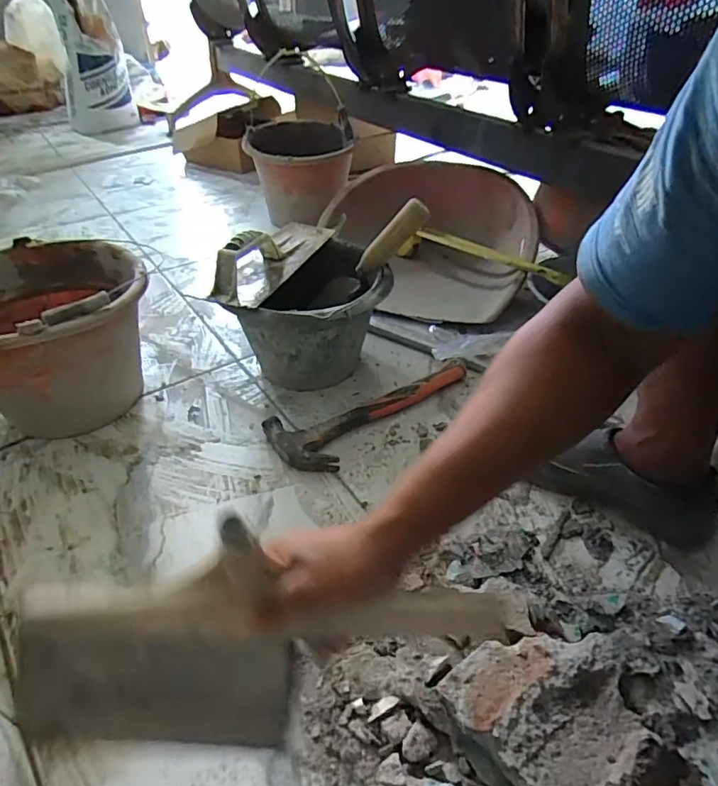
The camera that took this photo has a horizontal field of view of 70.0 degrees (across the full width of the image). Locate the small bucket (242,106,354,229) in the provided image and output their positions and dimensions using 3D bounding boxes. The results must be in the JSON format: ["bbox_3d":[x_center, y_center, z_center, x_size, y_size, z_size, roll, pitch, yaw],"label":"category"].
[{"bbox_3d":[-0.140,-0.552,1.264,0.238,0.199,0.238,-5,41,-2],"label":"small bucket"}]

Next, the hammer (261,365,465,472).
[{"bbox_3d":[0.018,0.014,0.753,0.311,0.029,0.109,-28,48,-30],"label":"hammer"}]

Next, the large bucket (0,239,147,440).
[{"bbox_3d":[-0.430,-0.071,0.735,0.278,0.205,0.264,0,40,0],"label":"large bucket"}]

